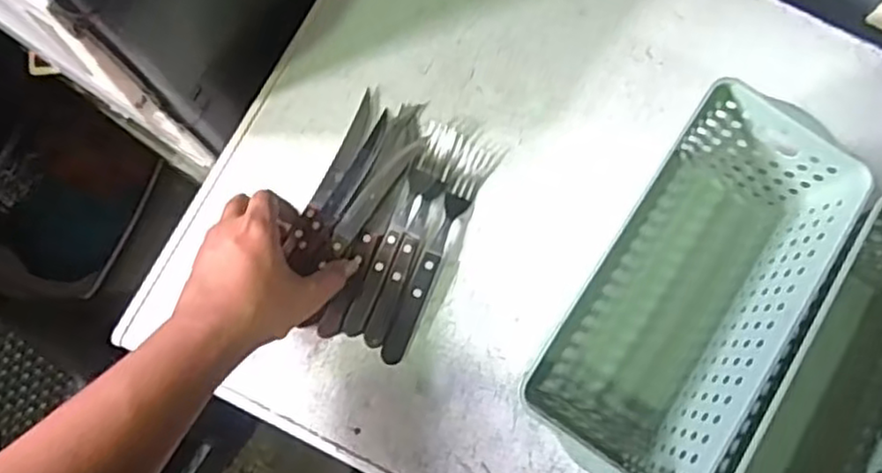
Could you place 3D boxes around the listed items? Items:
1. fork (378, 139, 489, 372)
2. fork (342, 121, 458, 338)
[{"bbox_3d":[-0.005,0.011,0.581,0.023,0.013,0.195,22,77,3],"label":"fork"},{"bbox_3d":[-0.033,-0.008,0.583,0.024,0.014,0.193,21,77,3],"label":"fork"}]

